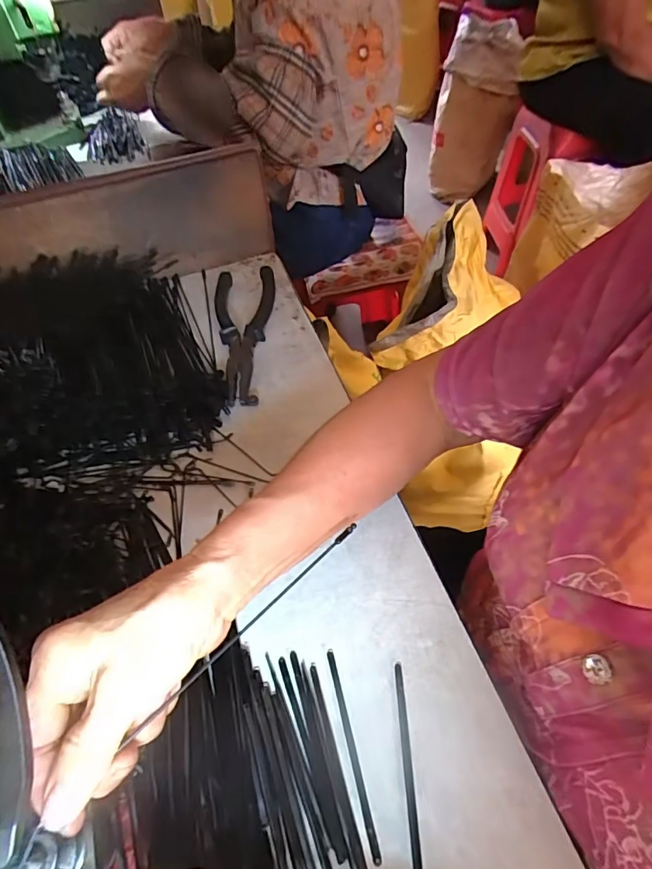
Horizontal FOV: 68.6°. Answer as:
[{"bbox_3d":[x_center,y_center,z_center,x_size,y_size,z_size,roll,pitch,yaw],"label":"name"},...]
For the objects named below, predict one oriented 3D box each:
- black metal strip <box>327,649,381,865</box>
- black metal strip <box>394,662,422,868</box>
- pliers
[{"bbox_3d":[0.014,0.174,0.267,0.004,0.004,0.100,-13,52,-6],"label":"black metal strip"},{"bbox_3d":[0.044,0.179,0.259,0.005,0.004,0.099,-3,52,2],"label":"black metal strip"},{"bbox_3d":[-0.082,-0.102,0.472,0.058,0.024,0.178,-4,52,1],"label":"pliers"}]

